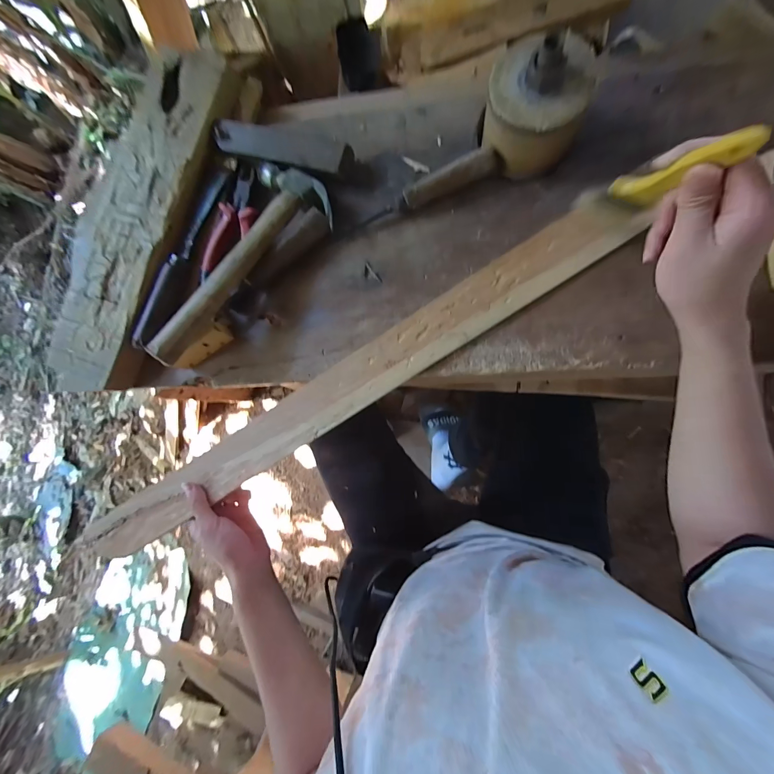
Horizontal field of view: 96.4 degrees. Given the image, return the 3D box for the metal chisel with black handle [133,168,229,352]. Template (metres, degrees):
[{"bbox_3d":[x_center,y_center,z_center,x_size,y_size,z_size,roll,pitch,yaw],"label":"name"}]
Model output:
[{"bbox_3d":[-0.272,-0.174,0.455,0.022,0.022,0.257,23,89,9],"label":"metal chisel with black handle"}]

